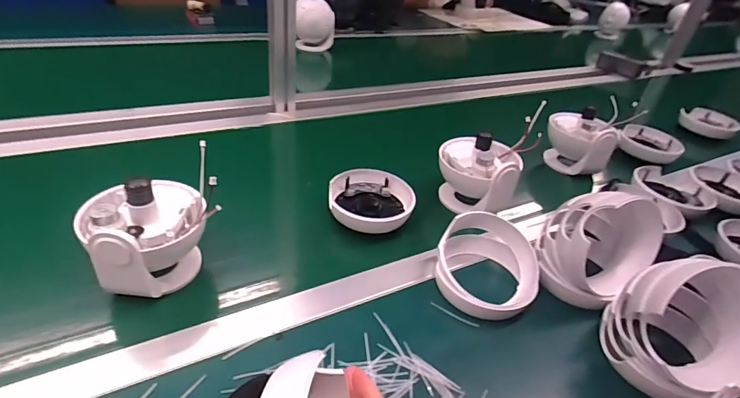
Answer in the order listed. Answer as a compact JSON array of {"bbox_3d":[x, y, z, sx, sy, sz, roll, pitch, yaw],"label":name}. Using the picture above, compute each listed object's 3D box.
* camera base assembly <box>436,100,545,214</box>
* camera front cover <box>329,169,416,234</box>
[{"bbox_3d":[0.165,-0.055,0.615,0.119,0.116,0.118,26,40,23],"label":"camera base assembly"},{"bbox_3d":[0.000,0.009,0.576,0.113,0.049,0.100,0,37,-12],"label":"camera front cover"}]

